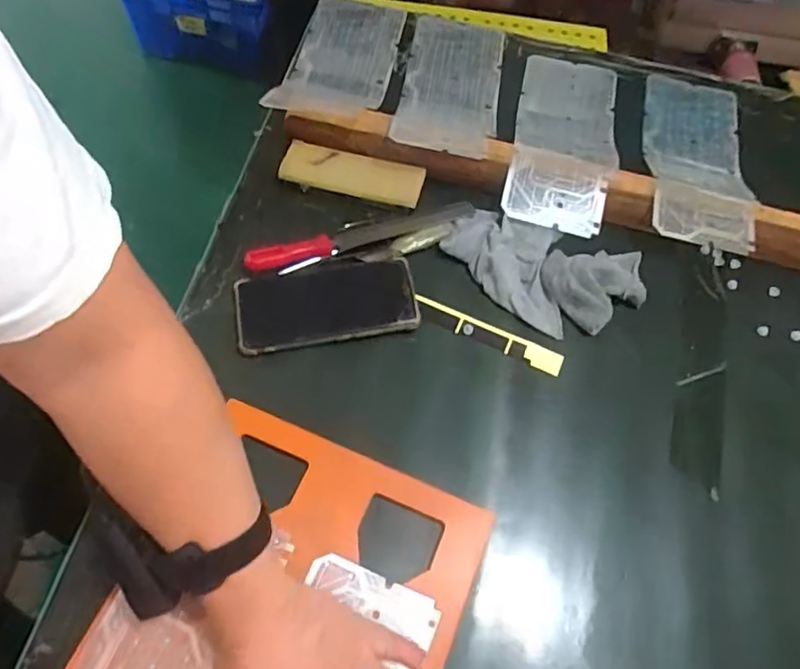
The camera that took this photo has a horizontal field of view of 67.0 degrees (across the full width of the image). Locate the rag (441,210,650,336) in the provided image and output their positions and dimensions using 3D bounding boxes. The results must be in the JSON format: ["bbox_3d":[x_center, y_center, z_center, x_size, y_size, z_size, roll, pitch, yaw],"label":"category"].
[{"bbox_3d":[0.139,-0.062,0.597,0.193,0.021,0.107,20,63,7],"label":"rag"}]

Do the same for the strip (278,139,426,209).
[{"bbox_3d":[-0.051,-0.170,0.636,0.147,0.015,0.044,14,63,3],"label":"strip"}]

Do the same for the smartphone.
[{"bbox_3d":[-0.070,-0.032,0.561,0.163,0.014,0.083,-9,64,-8],"label":"smartphone"}]

